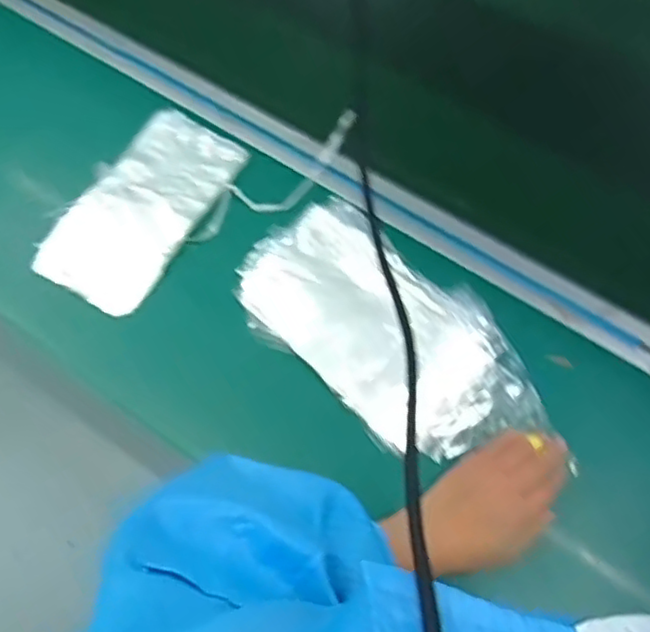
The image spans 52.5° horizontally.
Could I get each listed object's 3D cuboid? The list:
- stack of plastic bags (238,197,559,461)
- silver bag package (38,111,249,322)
[{"bbox_3d":[0.058,0.011,0.620,0.300,0.034,0.159,41,75,15],"label":"stack of plastic bags"},{"bbox_3d":[-0.185,-0.113,0.673,0.120,0.030,0.223,27,72,11],"label":"silver bag package"}]

